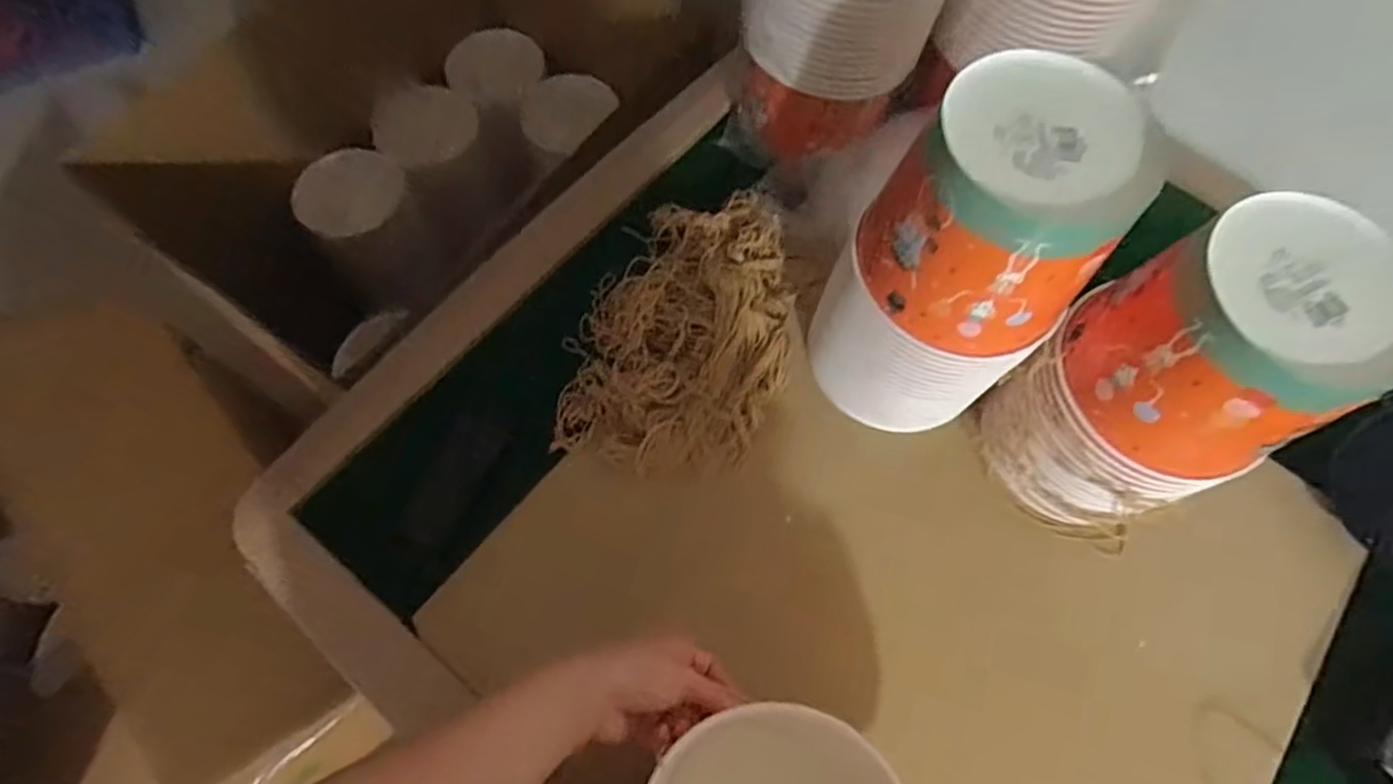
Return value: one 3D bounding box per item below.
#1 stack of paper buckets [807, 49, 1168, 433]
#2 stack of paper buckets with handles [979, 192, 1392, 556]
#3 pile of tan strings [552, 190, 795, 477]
[{"bbox_3d":[0.195,-0.085,0.524,0.145,0.268,0.153,42,72,14],"label":"stack of paper buckets"},{"bbox_3d":[0.337,0.001,0.511,0.146,0.258,0.151,-24,71,-12],"label":"stack of paper buckets with handles"},{"bbox_3d":[-0.007,-0.064,0.641,0.190,0.043,0.290,16,68,4],"label":"pile of tan strings"}]

